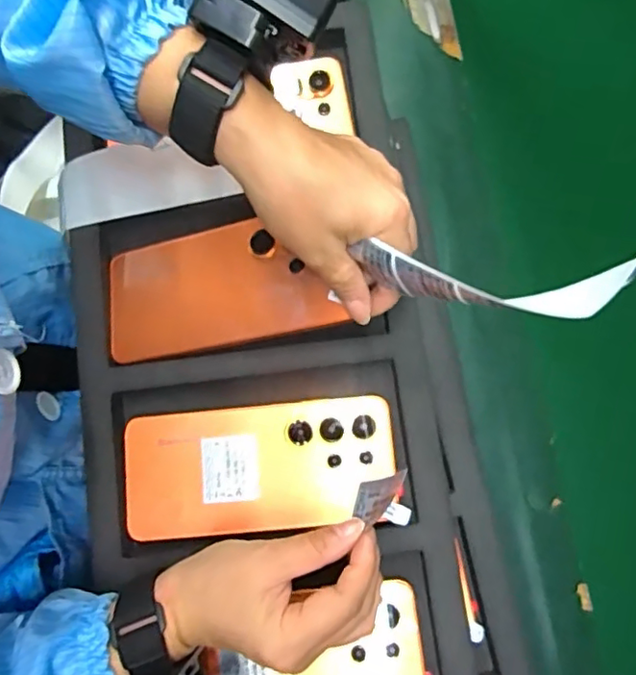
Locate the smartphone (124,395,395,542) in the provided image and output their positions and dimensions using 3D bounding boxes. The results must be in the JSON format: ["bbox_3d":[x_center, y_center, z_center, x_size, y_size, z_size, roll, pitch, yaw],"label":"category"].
[{"bbox_3d":[-0.037,0.082,0.371,0.167,0.009,0.078,-5,80,-1],"label":"smartphone"}]

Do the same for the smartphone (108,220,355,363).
[{"bbox_3d":[-0.064,-0.030,0.371,0.150,0.012,0.077,-11,73,16],"label":"smartphone"}]

